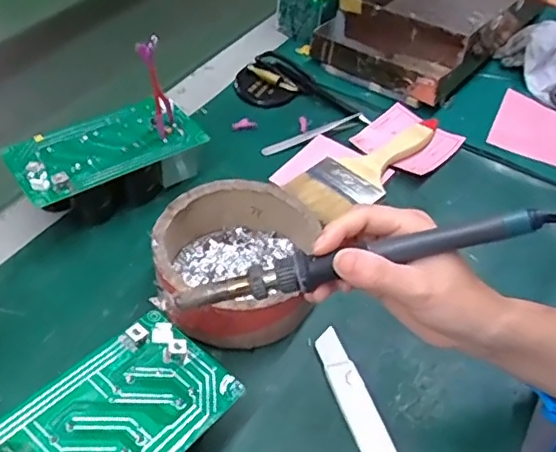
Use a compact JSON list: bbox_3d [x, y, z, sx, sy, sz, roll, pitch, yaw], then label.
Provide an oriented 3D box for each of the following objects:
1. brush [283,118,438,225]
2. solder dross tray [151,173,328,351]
[{"bbox_3d":[0.091,-0.056,0.539,0.187,0.020,0.059,-32,55,-29],"label":"brush"},{"bbox_3d":[-0.029,0.026,0.439,0.121,0.054,0.122,2,46,0],"label":"solder dross tray"}]

